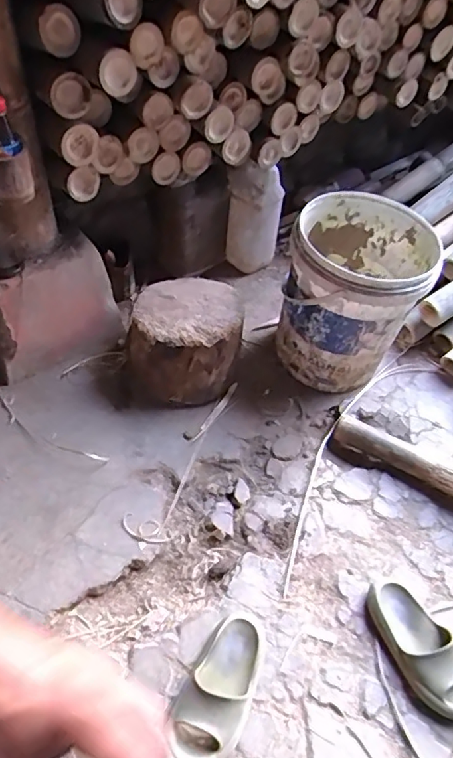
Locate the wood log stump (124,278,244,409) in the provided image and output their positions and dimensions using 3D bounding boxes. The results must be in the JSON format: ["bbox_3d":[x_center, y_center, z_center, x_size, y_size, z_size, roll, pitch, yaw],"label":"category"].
[{"bbox_3d":[-0.101,-0.092,1.221,0.250,0.199,0.234,2,49,-3],"label":"wood log stump"}]

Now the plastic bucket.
[{"bbox_3d":[0.281,-0.171,1.234,0.288,0.386,0.293,2,49,-3],"label":"plastic bucket"}]

